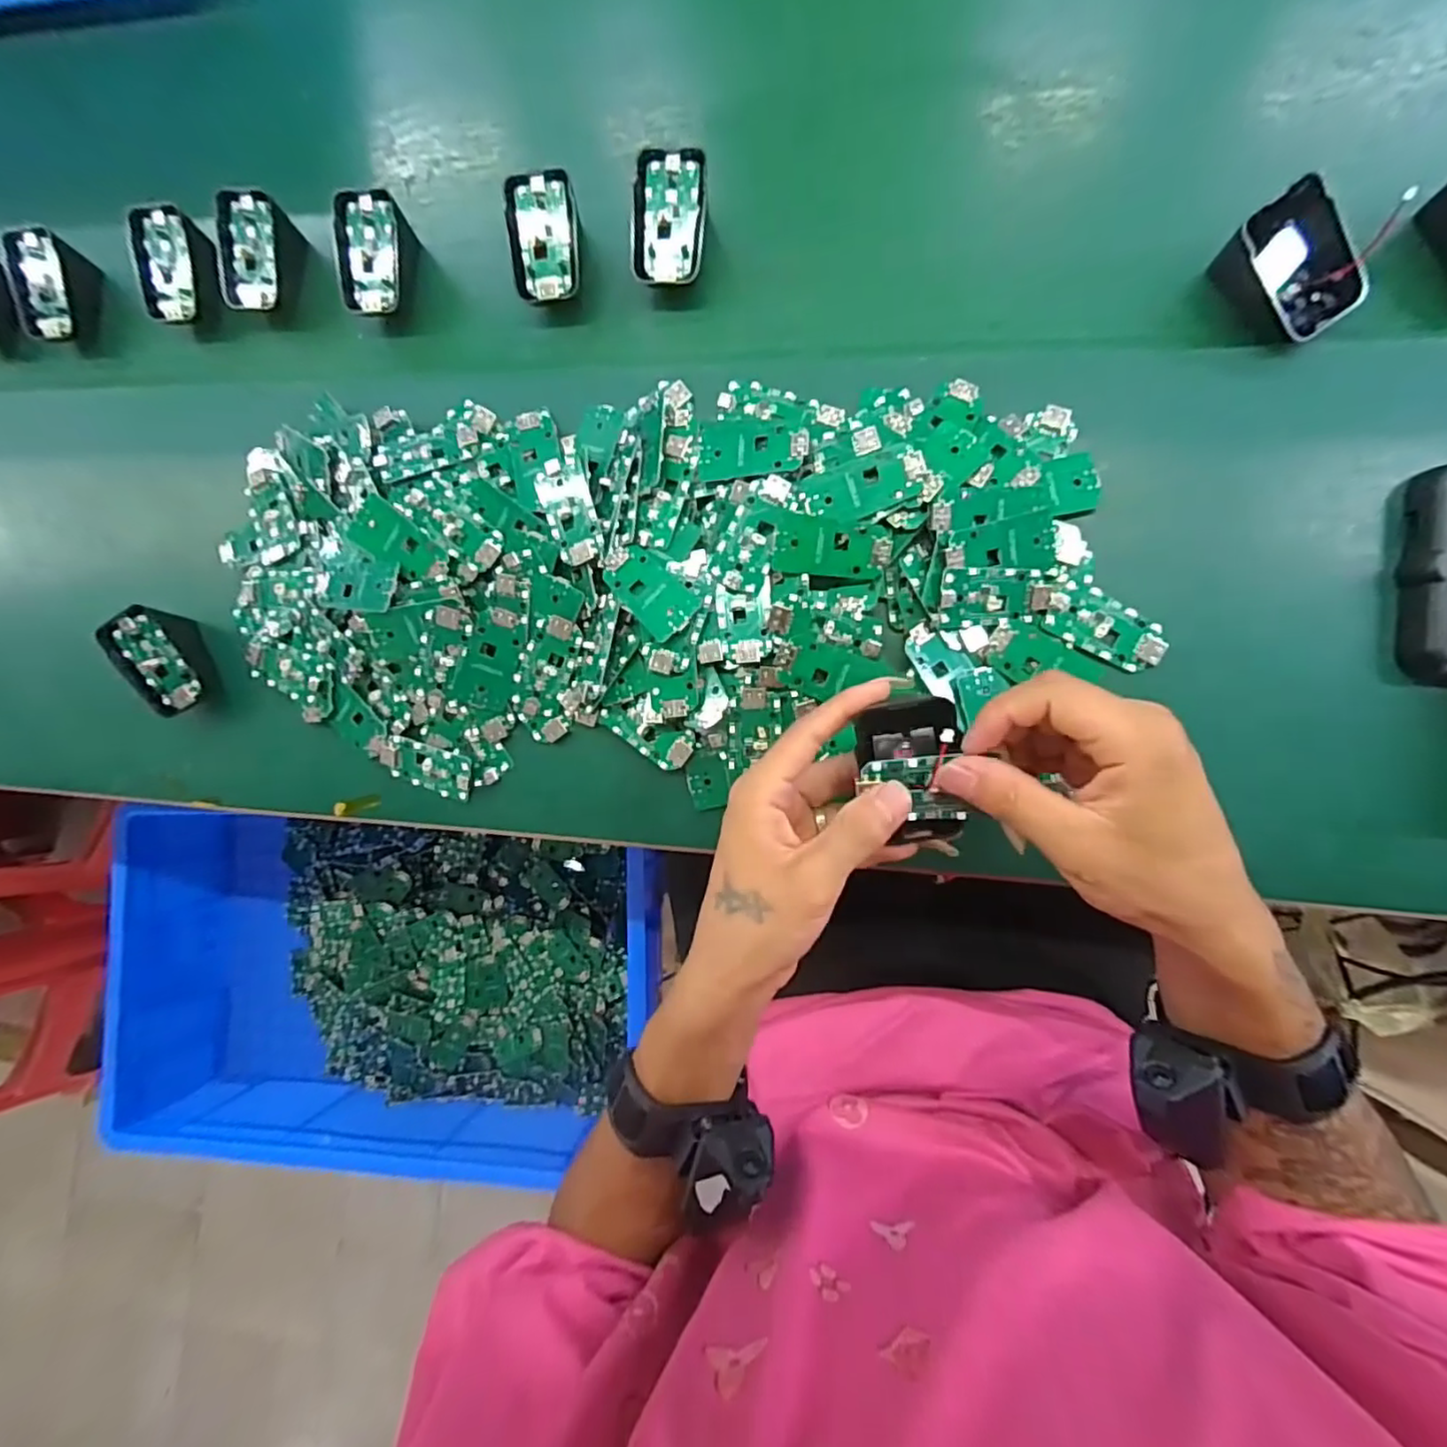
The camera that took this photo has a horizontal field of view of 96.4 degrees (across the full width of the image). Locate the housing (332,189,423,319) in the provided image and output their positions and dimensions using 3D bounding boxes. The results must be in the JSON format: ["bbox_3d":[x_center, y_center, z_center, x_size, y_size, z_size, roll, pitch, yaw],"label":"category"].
[{"bbox_3d":[-0.228,-0.303,0.426,0.045,0.040,0.066,11,89,9],"label":"housing"}]

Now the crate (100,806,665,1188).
[{"bbox_3d":[-0.405,0.314,0.795,0.564,0.189,0.350,3,87,9],"label":"crate"}]

